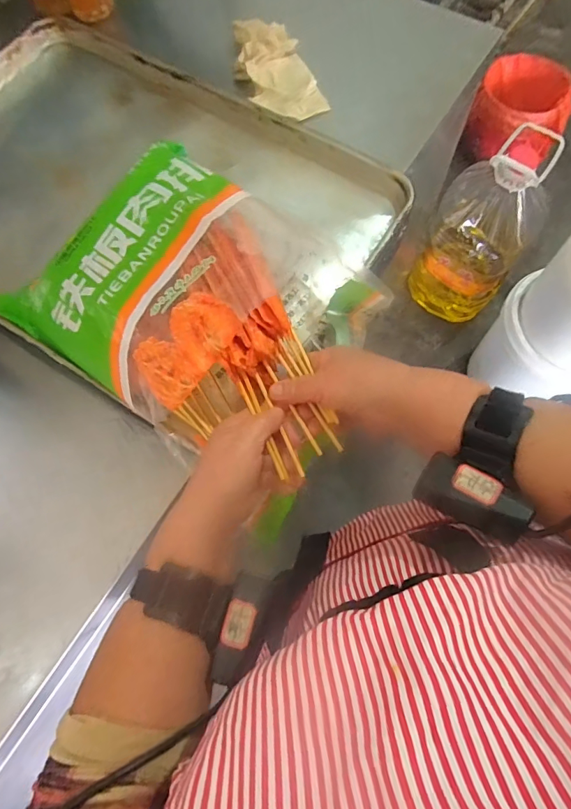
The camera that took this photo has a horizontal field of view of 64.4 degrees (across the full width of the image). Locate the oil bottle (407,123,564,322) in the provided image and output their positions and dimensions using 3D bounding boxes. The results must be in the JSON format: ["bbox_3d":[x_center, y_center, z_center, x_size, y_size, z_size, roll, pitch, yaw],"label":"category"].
[{"bbox_3d":[0.520,-0.452,1.235,0.252,0.493,0.202,29,75,11],"label":"oil bottle"}]

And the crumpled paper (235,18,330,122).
[{"bbox_3d":[-0.018,-0.516,0.695,0.100,0.034,0.191,-22,72,-5],"label":"crumpled paper"}]

